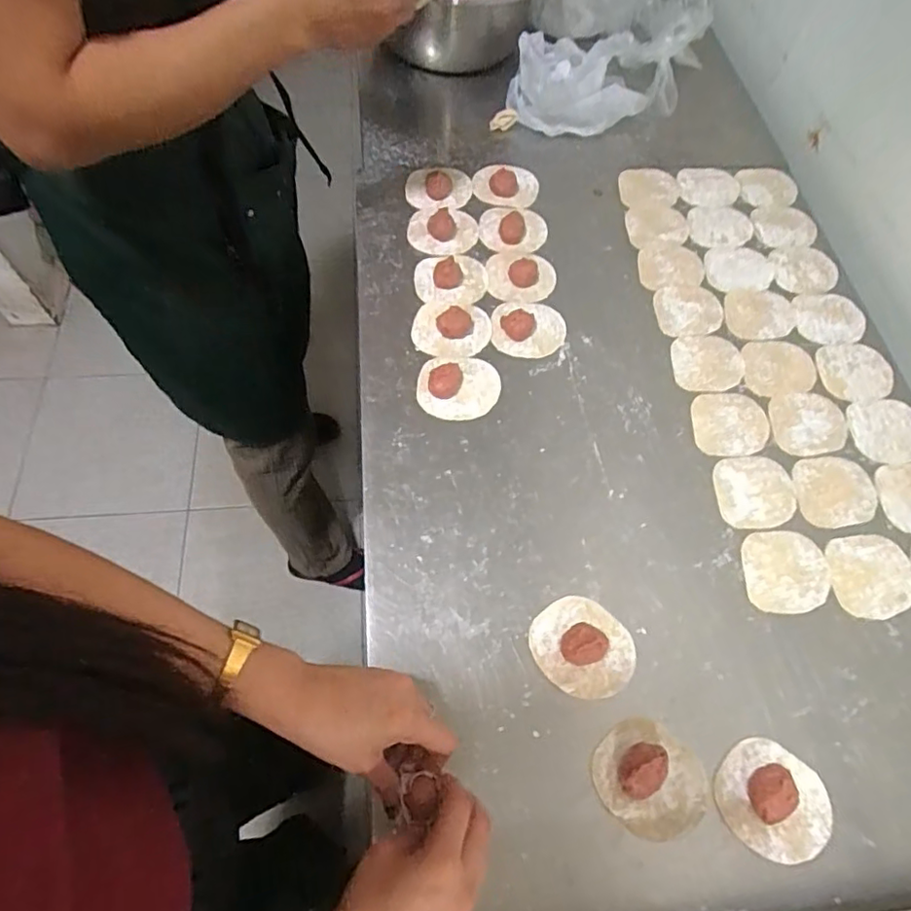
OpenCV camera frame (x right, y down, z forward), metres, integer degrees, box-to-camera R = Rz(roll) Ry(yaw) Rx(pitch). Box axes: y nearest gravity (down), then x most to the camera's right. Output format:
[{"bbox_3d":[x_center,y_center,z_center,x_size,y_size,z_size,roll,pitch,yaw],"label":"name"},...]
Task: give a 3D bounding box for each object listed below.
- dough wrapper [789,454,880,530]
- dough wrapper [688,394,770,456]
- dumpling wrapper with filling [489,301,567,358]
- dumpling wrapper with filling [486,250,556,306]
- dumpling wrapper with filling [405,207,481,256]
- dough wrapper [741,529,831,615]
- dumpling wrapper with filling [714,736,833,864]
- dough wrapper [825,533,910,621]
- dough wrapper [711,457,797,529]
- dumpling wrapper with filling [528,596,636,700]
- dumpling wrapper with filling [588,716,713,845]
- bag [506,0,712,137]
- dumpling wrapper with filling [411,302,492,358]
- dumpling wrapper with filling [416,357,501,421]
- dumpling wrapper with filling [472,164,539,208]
[{"bbox_3d":[0.378,0.035,0.578,0.085,0.004,0.072,-6,64,-7],"label":"dough wrapper"},{"bbox_3d":[0.286,-0.033,0.605,0.084,0.004,0.075,-2,63,-4],"label":"dough wrapper"},{"bbox_3d":[0.081,-0.144,0.643,0.081,0.016,0.073,11,63,2],"label":"dumpling wrapper with filling"},{"bbox_3d":[0.077,-0.211,0.680,0.079,0.011,0.077,1,63,-3],"label":"dumpling wrapper with filling"},{"bbox_3d":[-0.015,-0.273,0.700,0.084,0.016,0.074,-2,63,-5],"label":"dumpling wrapper with filling"},{"bbox_3d":[0.304,0.105,0.533,0.079,0.004,0.077,1,63,-3],"label":"dough wrapper"},{"bbox_3d":[0.245,0.262,0.438,0.082,0.022,0.076,1,63,-3],"label":"dumpling wrapper with filling"},{"bbox_3d":[0.385,0.110,0.537,0.085,0.004,0.074,-8,64,-8],"label":"dough wrapper"},{"bbox_3d":[0.294,0.035,0.568,0.080,0.004,0.075,1,63,-3],"label":"dough wrapper"},{"bbox_3d":[0.109,0.157,0.482,0.078,0.023,0.082,1,63,-3],"label":"dumpling wrapper with filling"},{"bbox_3d":[0.151,0.245,0.439,0.084,0.021,0.075,40,68,16],"label":"dumpling wrapper with filling"},{"bbox_3d":[0.224,-0.585,0.828,0.251,0.117,0.326,13,63,3],"label":"bag"},{"bbox_3d":[-0.004,-0.142,0.635,0.082,0.024,0.078,1,63,-3],"label":"dumpling wrapper with filling"},{"bbox_3d":[0.004,-0.075,0.599,0.084,0.024,0.073,6,63,0],"label":"dumpling wrapper with filling"},{"bbox_3d":[0.064,-0.345,0.740,0.081,0.021,0.067,6,63,0],"label":"dumpling wrapper with filling"}]

